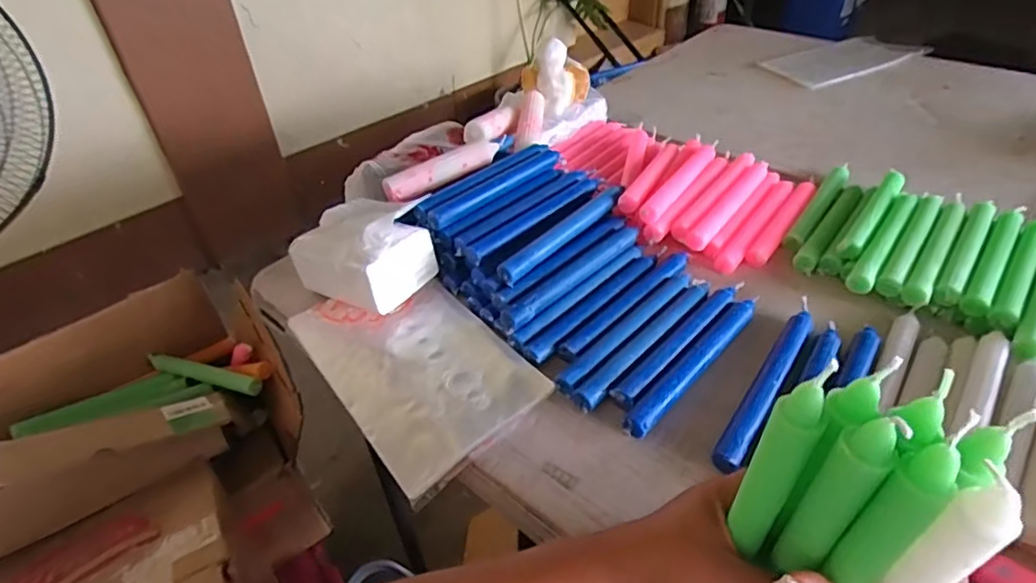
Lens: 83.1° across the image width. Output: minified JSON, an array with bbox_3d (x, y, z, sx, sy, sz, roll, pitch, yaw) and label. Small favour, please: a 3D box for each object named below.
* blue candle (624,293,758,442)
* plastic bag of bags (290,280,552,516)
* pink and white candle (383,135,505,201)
[{"bbox_3d":[0.166,0.064,0.537,0.022,0.019,0.208,30,50,33],"label":"blue candle"},{"bbox_3d":[-0.099,0.064,0.561,0.150,0.033,0.244,-35,50,-20],"label":"plastic bag of bags"},{"bbox_3d":[-0.086,-0.149,0.702,0.160,0.030,0.033,-31,47,-29],"label":"pink and white candle"}]

